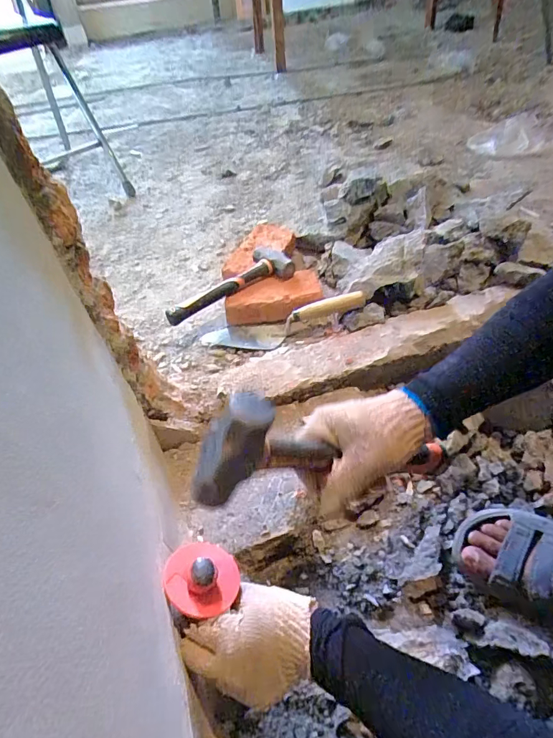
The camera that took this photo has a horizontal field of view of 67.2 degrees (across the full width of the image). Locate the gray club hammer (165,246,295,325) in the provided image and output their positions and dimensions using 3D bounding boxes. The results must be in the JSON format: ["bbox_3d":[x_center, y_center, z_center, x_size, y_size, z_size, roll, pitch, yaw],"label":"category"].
[{"bbox_3d":[-0.105,-0.179,0.867,0.293,0.041,0.102,-29,51,-20],"label":"gray club hammer"}]

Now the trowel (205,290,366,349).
[{"bbox_3d":[0.013,-0.083,0.821,0.328,0.054,0.078,-18,50,10],"label":"trowel"}]

